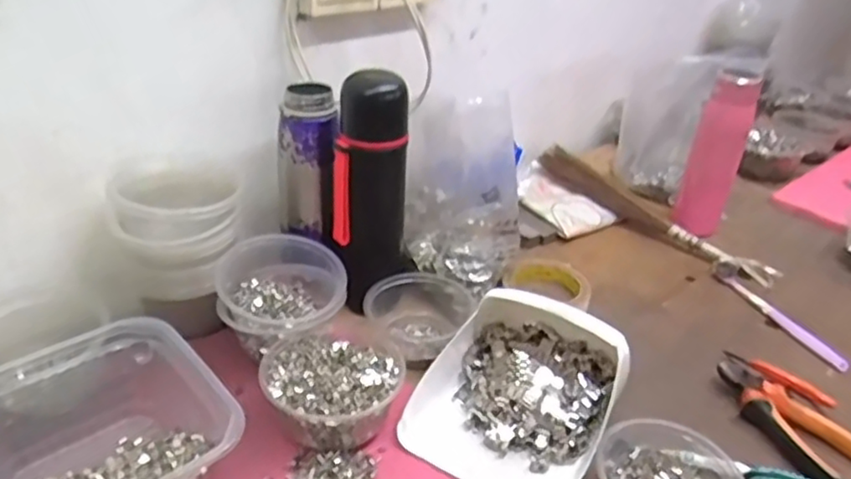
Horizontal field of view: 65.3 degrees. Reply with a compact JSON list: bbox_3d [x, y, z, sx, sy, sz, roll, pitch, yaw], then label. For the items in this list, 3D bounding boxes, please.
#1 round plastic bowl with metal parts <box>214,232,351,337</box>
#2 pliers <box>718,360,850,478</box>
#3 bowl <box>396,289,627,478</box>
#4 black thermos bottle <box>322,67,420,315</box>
[{"bbox_3d":[-0.133,0.037,0.624,0.114,0.065,0.107,-1,33,-10],"label":"round plastic bowl with metal parts"},{"bbox_3d":[0.324,0.166,0.598,0.074,0.023,0.147,-14,37,-28],"label":"pliers"},{"bbox_3d":[0.081,0.123,0.569,0.153,0.088,0.167,21,35,22],"label":"bowl"},{"bbox_3d":[-0.054,-0.051,0.659,0.084,0.218,0.066,-1,33,-10],"label":"black thermos bottle"}]

